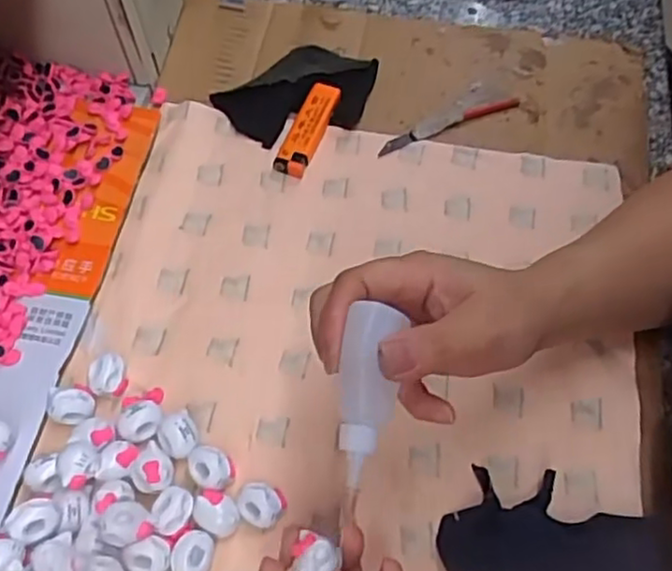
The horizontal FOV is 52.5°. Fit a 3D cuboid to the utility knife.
[{"bbox_3d":[0.086,-0.123,0.516,0.118,0.014,0.012,-23,64,-11],"label":"utility knife"}]

